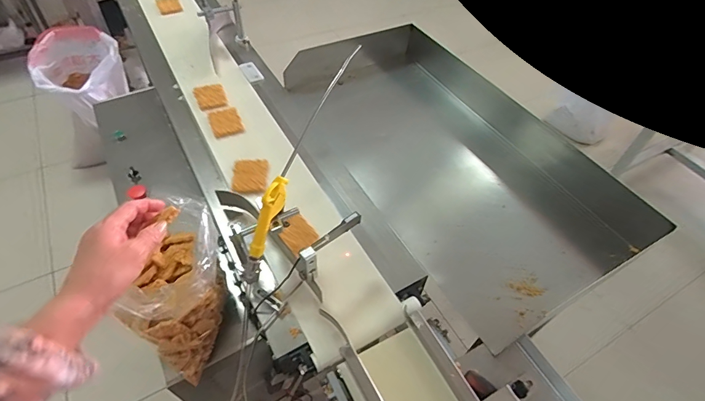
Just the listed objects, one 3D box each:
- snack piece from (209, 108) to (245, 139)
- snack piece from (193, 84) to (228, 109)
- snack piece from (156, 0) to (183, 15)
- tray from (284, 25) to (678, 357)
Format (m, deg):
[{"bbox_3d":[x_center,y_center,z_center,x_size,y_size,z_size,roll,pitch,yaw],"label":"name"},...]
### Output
[{"bbox_3d":[-0.295,-0.182,0.919,0.066,0.009,0.086,-19,55,-18],"label":"snack piece"},{"bbox_3d":[-0.351,-0.259,0.970,0.069,0.008,0.092,-18,54,-17],"label":"snack piece"},{"bbox_3d":[-0.581,-0.617,1.247,0.066,0.015,0.089,-20,55,-19],"label":"snack piece"},{"bbox_3d":[0.205,-0.097,0.928,0.497,0.188,0.804,-24,56,-21],"label":"tray"}]

